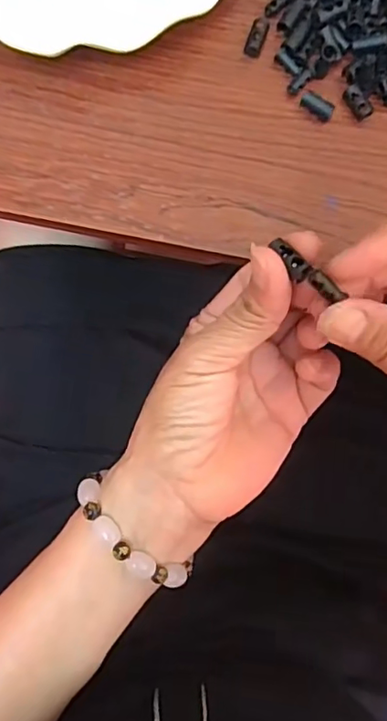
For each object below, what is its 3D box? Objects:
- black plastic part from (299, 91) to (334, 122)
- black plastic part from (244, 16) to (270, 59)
[{"bbox_3d":[0.066,-0.137,0.302,0.019,0.009,0.007,32,83,-2],"label":"black plastic part"},{"bbox_3d":[0.035,-0.176,0.304,0.009,0.007,0.022,19,84,-4],"label":"black plastic part"}]

